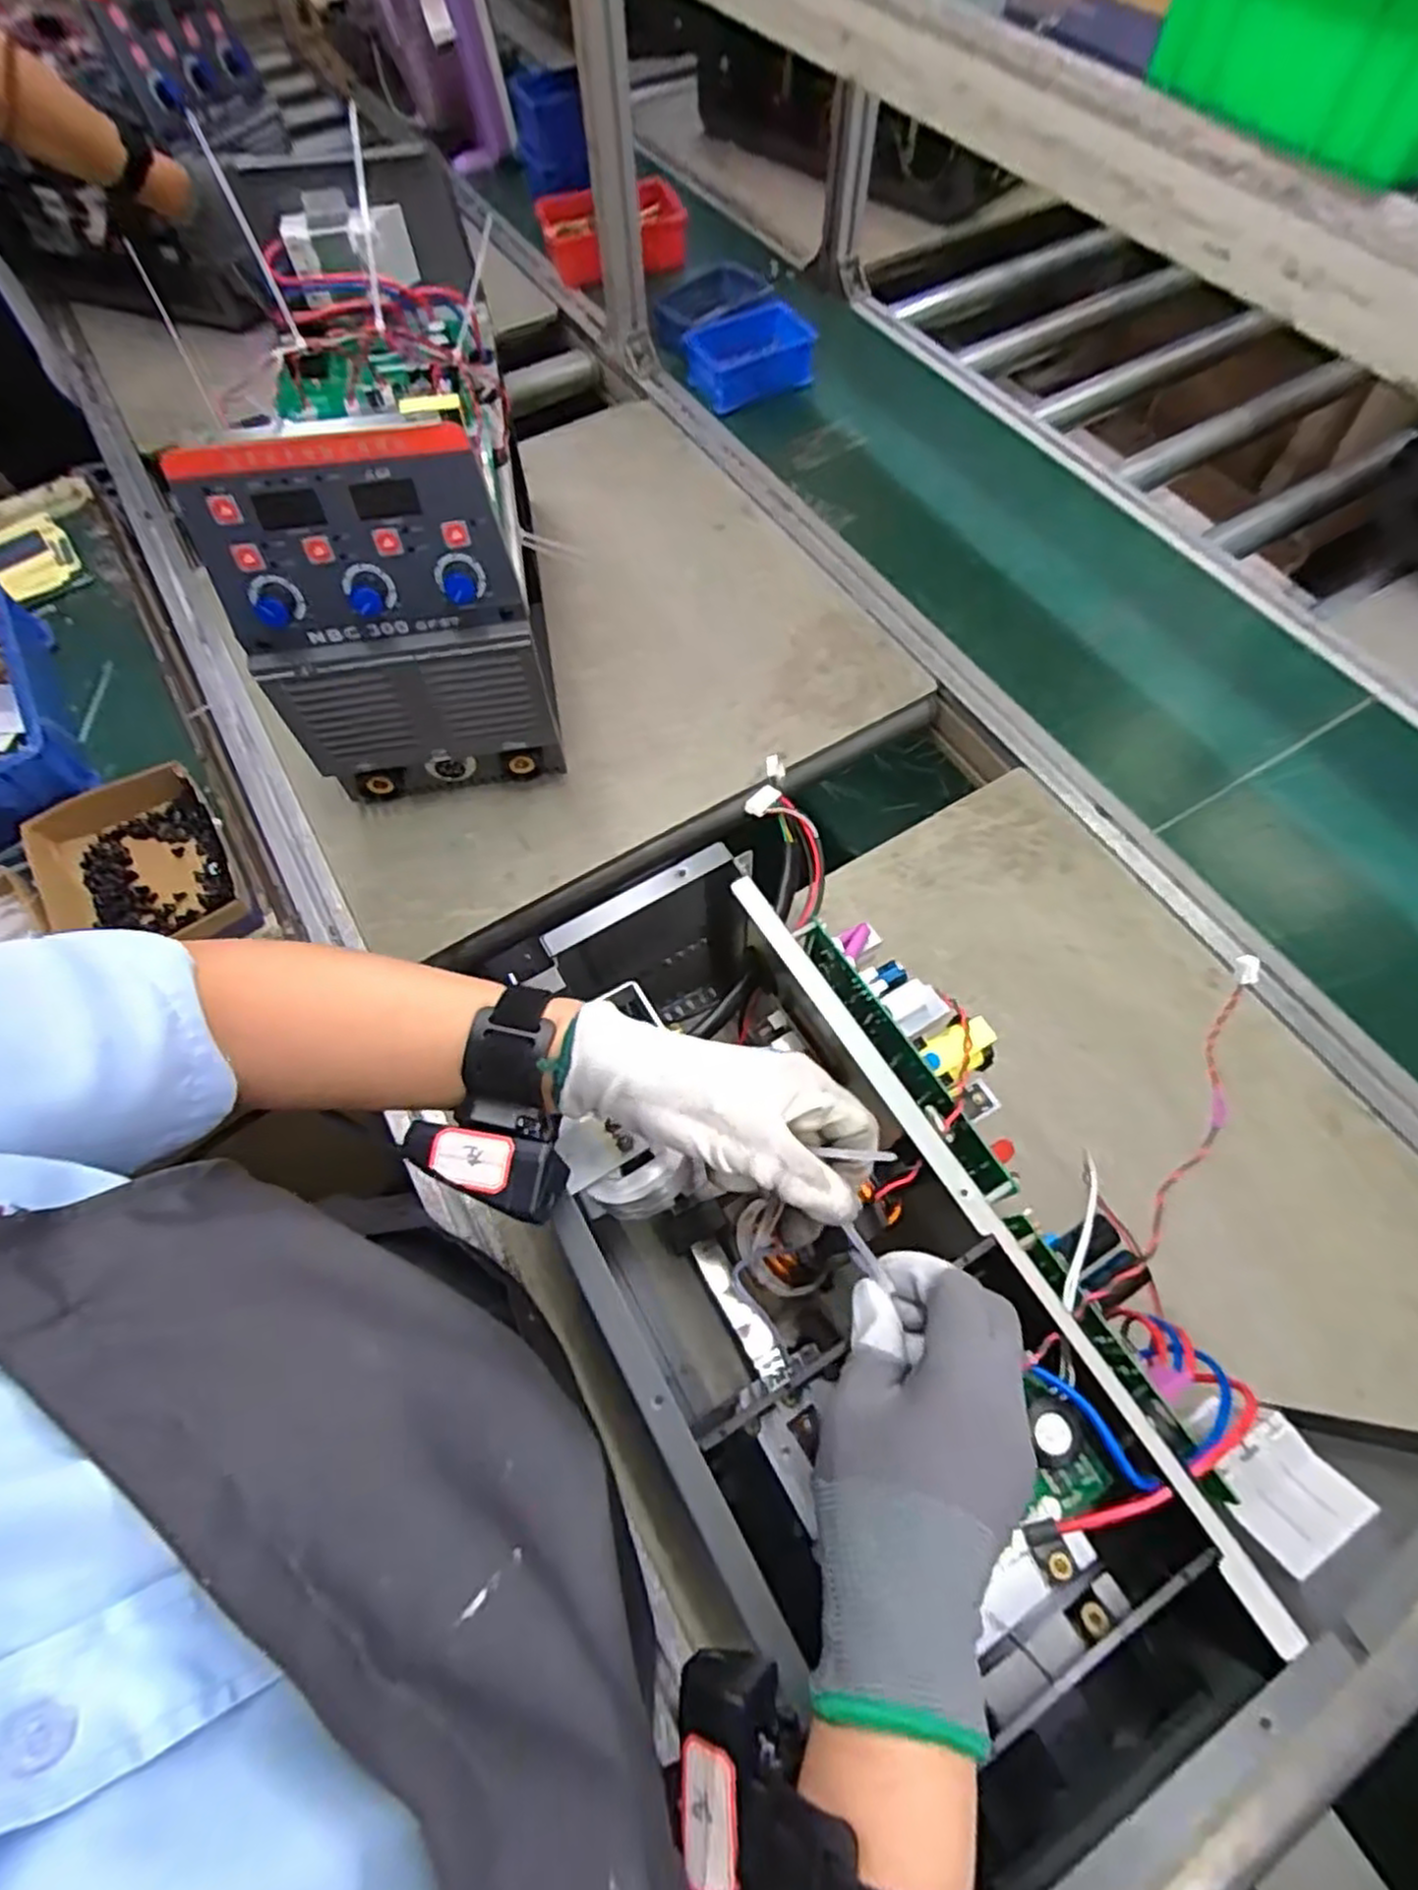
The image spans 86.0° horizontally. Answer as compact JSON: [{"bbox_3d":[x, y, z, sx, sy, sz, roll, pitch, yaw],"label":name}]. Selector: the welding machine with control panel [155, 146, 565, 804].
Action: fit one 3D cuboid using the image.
[{"bbox_3d":[-0.259,-0.366,0.650,0.190,0.307,0.402,-9,64,-4],"label":"welding machine with control panel"}]

